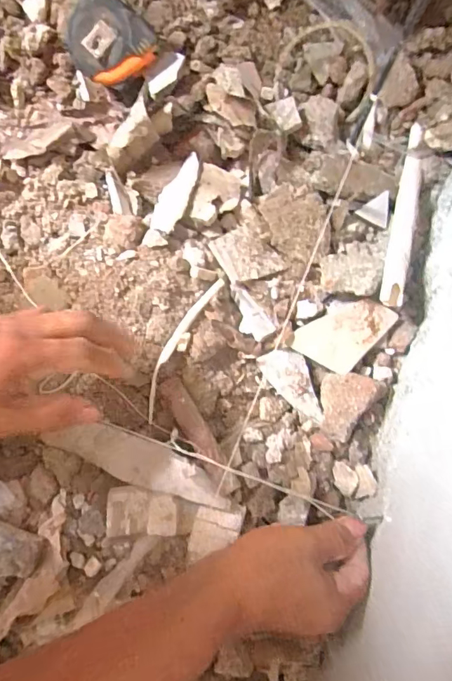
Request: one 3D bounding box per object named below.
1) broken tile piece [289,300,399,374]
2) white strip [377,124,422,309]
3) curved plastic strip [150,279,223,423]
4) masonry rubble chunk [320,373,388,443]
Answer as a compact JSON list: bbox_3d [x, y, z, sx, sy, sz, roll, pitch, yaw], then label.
[{"bbox_3d":[0.103,-0.009,0.405,0.054,0.013,0.078,43,82,6],"label":"broken tile piece"},{"bbox_3d":[0.164,-0.121,0.423,0.022,0.019,0.214,16,63,4],"label":"white strip"},{"bbox_3d":[-0.041,0.004,0.388,0.020,0.008,0.132,31,83,-37],"label":"curved plastic strip"},{"bbox_3d":[0.100,0.049,0.389,0.044,0.018,0.066,43,82,6],"label":"masonry rubble chunk"}]

